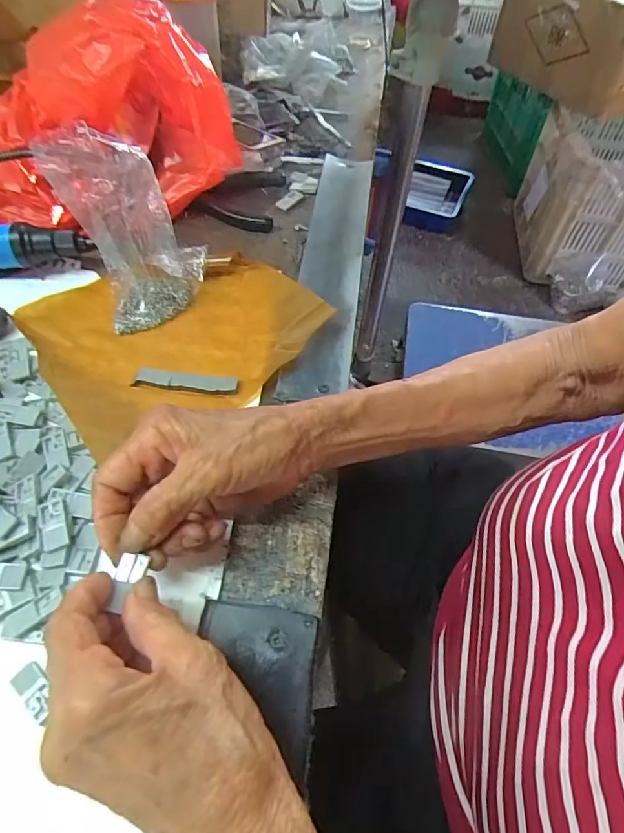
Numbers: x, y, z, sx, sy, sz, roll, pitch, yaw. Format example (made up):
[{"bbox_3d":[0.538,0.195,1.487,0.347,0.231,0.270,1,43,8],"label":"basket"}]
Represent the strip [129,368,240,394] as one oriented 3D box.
[{"bbox_3d":[-0.090,-0.024,0.342,0.073,0.005,0.016,7,55,2],"label":"strip"}]

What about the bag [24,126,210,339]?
[{"bbox_3d":[-0.130,-0.138,0.356,0.088,0.112,0.077,-20,58,-16],"label":"bag"}]

